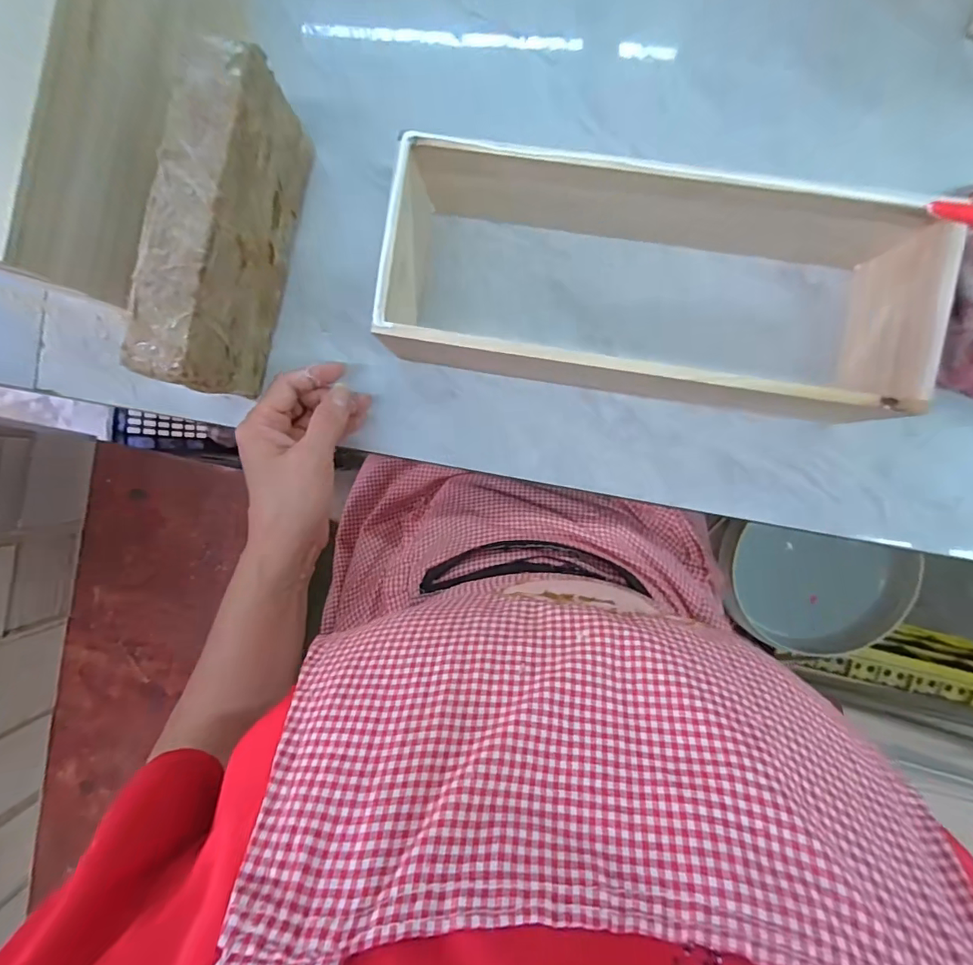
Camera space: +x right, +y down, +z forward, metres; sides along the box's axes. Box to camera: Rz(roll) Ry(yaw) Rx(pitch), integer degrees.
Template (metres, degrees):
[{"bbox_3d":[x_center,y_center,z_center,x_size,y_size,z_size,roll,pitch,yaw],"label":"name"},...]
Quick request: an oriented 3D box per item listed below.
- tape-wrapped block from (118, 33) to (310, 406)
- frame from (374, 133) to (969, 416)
[{"bbox_3d":[-0.181,-0.168,0.349,0.045,0.101,0.203,14,92,2],"label":"tape-wrapped block"},{"bbox_3d":[0.105,-0.130,0.340,0.335,0.090,0.131,9,92,3],"label":"frame"}]

